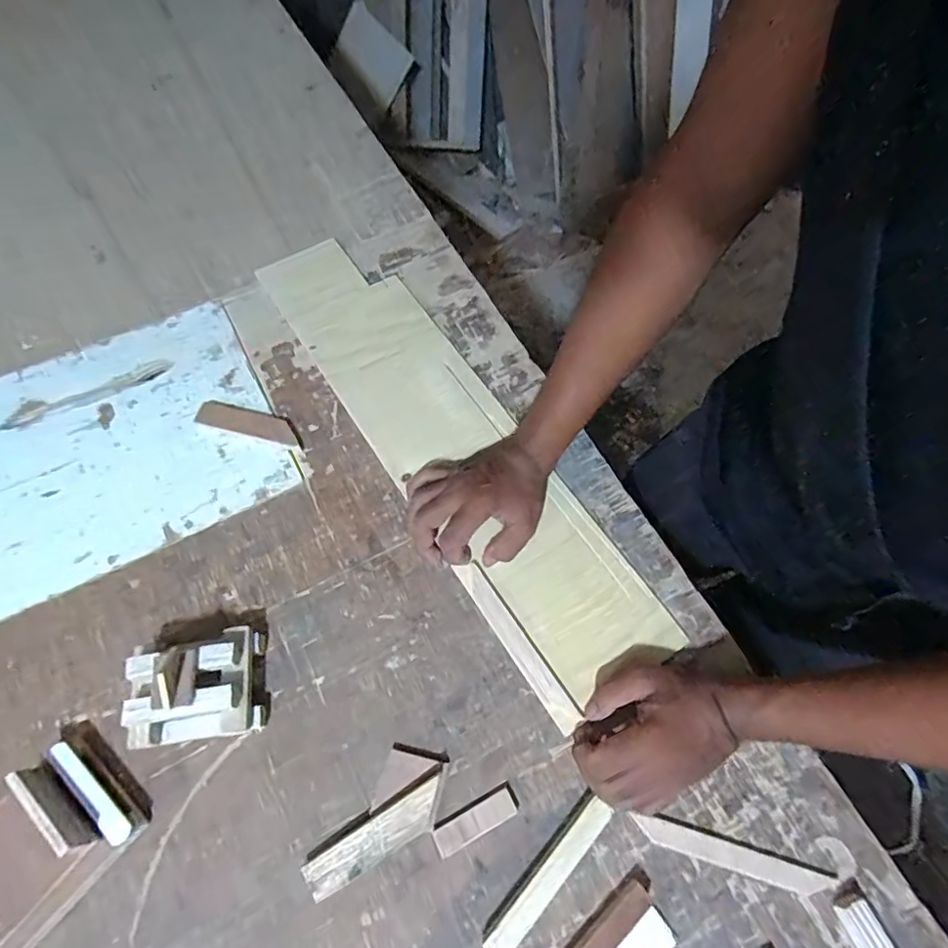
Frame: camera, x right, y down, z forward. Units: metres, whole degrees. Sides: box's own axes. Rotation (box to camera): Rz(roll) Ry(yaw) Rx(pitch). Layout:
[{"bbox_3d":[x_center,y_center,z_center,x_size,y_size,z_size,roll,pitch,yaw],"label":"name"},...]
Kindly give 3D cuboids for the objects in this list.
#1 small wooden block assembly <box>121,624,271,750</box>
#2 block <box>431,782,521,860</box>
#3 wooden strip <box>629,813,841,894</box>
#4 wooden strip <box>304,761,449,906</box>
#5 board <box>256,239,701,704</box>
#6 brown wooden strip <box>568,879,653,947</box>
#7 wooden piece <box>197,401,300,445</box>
[{"bbox_3d":[-0.226,0.171,0.457,0.096,0.063,0.082,-8,65,-6],"label":"small wooden block assembly"},{"bbox_3d":[0.001,0.273,0.446,0.068,0.007,0.024,-24,67,-13],"label":"block"},{"bbox_3d":[0.204,0.301,0.442,0.148,0.004,0.021,16,65,6],"label":"wooden strip"},{"bbox_3d":[-0.072,0.276,0.435,0.120,0.025,0.034,-29,68,-15],"label":"wooden strip"},{"bbox_3d":[-0.032,-0.050,0.593,0.137,0.012,0.590,-33,71,-16],"label":"board"},{"bbox_3d":[0.092,0.335,0.406,0.088,0.017,0.020,-37,71,-18],"label":"brown wooden strip"},{"bbox_3d":[-0.237,-0.055,0.592,0.108,0.012,0.032,13,64,4],"label":"wooden piece"}]

